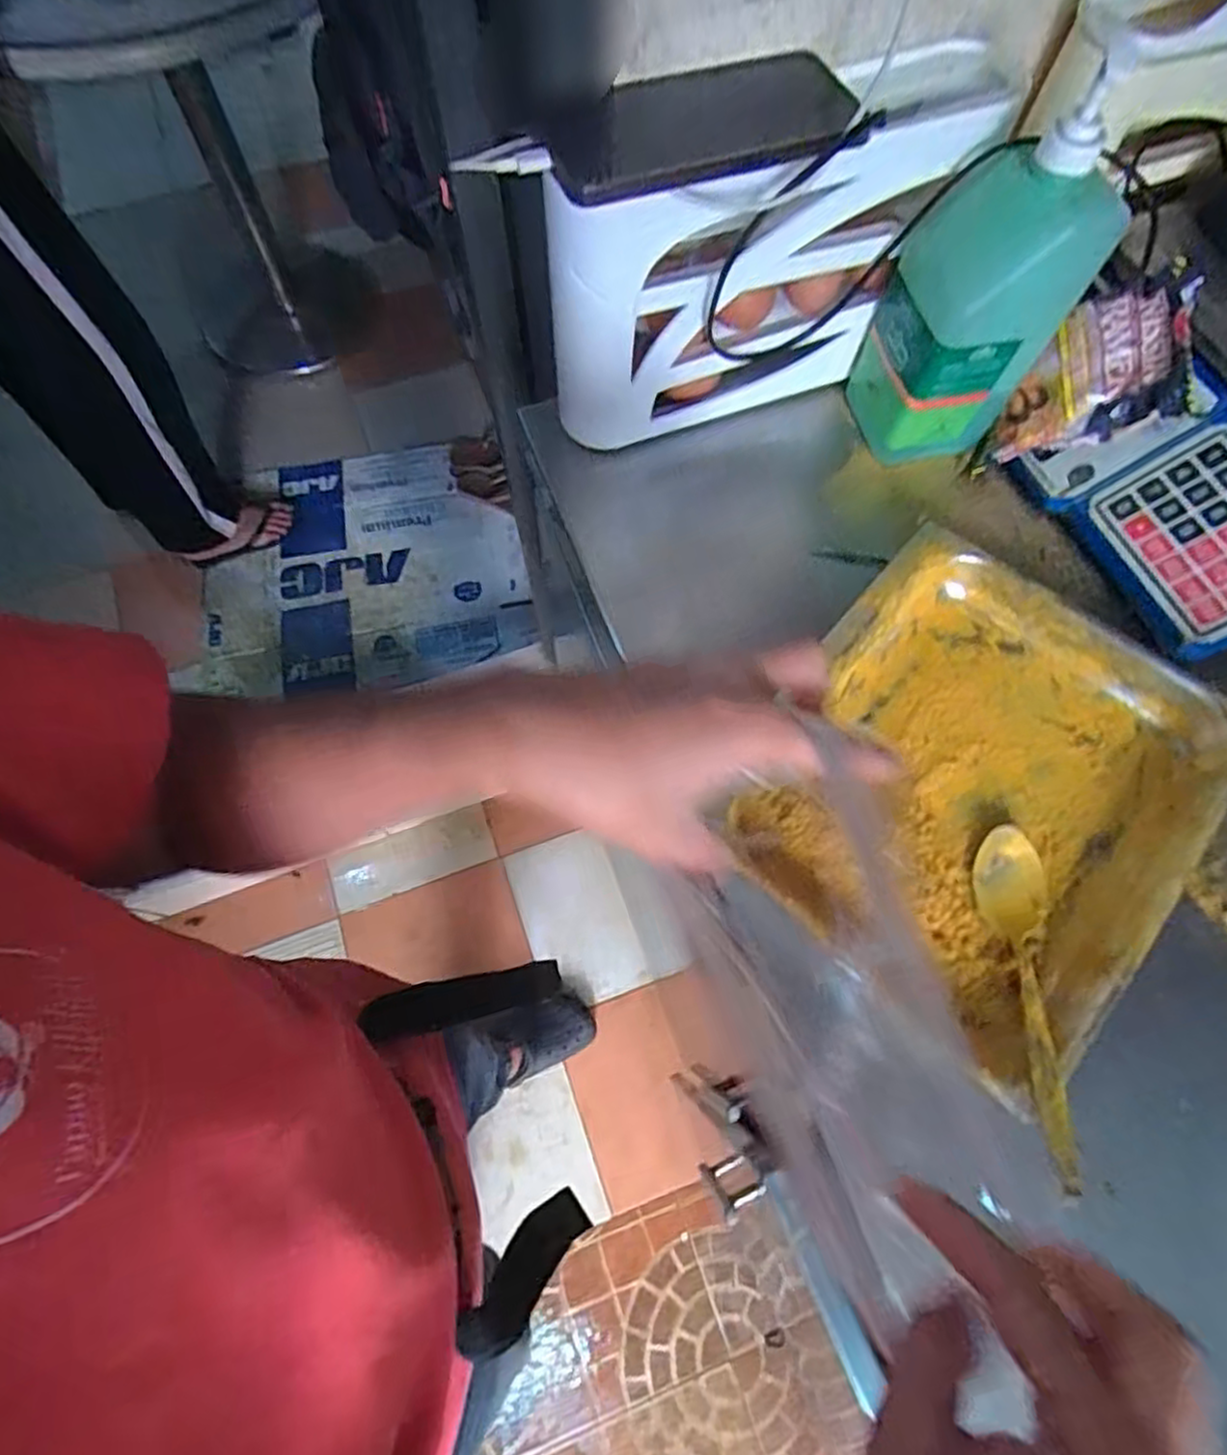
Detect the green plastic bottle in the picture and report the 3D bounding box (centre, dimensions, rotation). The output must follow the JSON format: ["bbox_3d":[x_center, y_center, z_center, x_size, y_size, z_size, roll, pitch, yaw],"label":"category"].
[{"bbox_3d":[0.234,-0.278,0.444,0.090,0.222,0.080,-9,70,-3],"label":"green plastic bottle"}]

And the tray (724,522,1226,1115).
[{"bbox_3d":[0.218,0.031,0.432,0.235,0.041,0.283,39,74,13],"label":"tray"}]

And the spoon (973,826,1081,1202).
[{"bbox_3d":[0.227,0.142,0.383,0.036,0.019,0.186,7,55,3],"label":"spoon"}]

